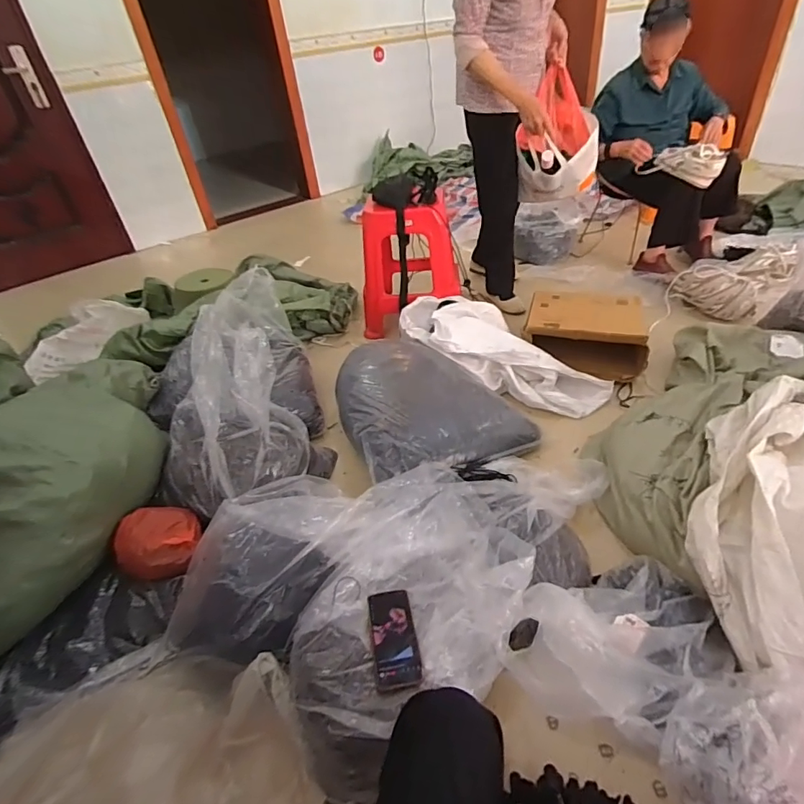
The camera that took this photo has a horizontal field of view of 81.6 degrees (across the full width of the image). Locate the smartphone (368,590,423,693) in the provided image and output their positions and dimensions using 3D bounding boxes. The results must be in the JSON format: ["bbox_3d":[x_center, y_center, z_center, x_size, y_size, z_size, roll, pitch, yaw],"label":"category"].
[{"bbox_3d":[-0.014,0.385,0.766,0.073,0.017,0.157,-11,40,-3],"label":"smartphone"}]

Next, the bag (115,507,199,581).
[{"bbox_3d":[-0.506,0.284,0.975,0.148,0.106,0.139,-2,40,7],"label":"bag"}]

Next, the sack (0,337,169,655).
[{"bbox_3d":[-0.756,0.130,0.959,0.521,0.414,0.380,-31,45,-26],"label":"sack"}]

